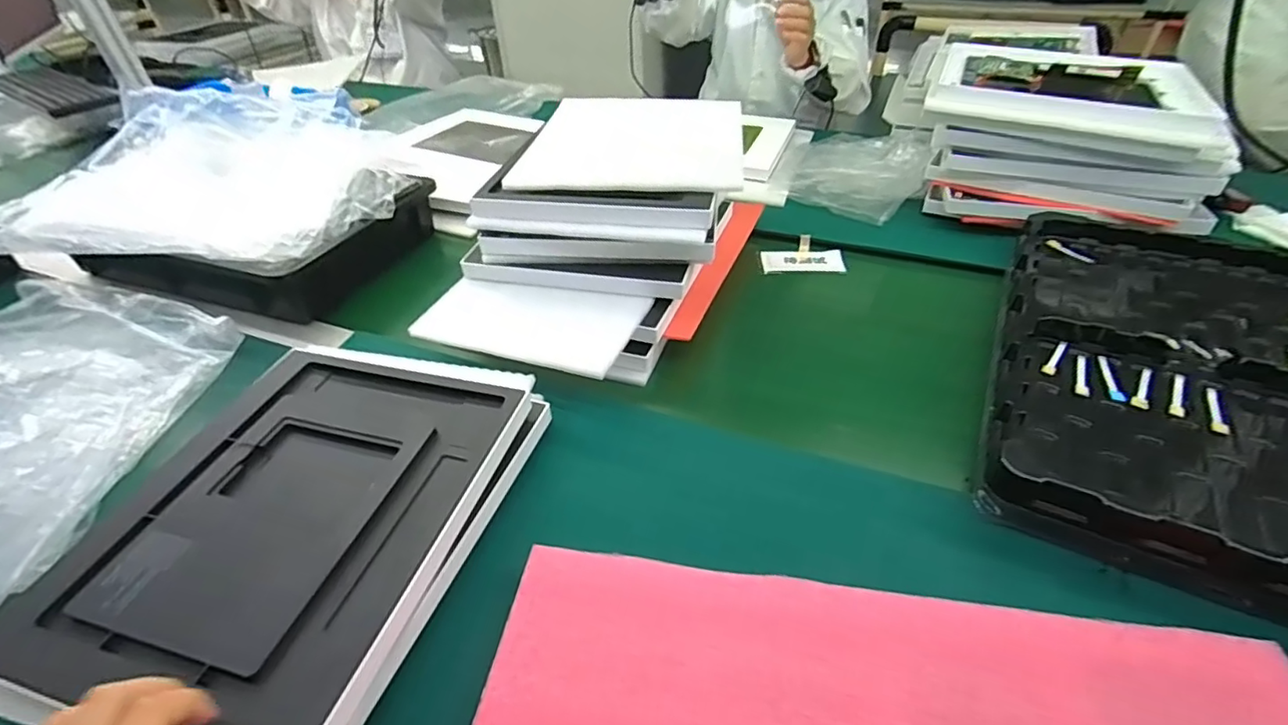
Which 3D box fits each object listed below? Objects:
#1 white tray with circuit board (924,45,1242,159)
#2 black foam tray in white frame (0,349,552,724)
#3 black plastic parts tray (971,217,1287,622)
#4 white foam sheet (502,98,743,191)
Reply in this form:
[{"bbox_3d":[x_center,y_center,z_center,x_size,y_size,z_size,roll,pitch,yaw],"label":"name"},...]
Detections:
[{"bbox_3d":[0.584,-0.372,0.808,0.336,0.040,0.274,18,45,21],"label":"white tray with circuit board"},{"bbox_3d":[-0.253,0.105,0.454,0.254,0.052,0.337,9,46,13],"label":"black foam tray in white frame"},{"bbox_3d":[0.510,0.000,0.547,0.305,0.065,0.473,19,46,22],"label":"black plastic parts tray"},{"bbox_3d":[-0.007,-0.270,0.705,0.245,0.016,0.291,3,41,7],"label":"white foam sheet"}]

